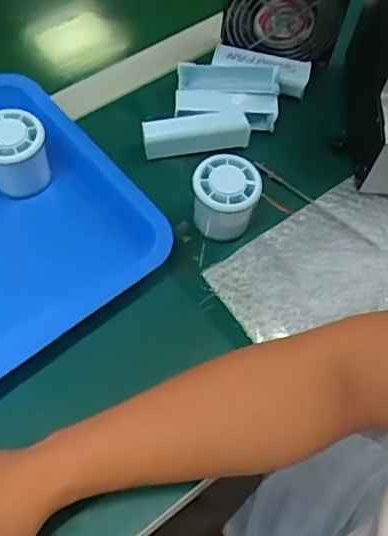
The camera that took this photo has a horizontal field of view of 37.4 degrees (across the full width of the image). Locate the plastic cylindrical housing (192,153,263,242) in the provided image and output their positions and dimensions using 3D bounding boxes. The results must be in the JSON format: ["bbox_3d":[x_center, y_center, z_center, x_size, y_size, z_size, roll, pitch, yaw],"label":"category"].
[{"bbox_3d":[0.027,-0.059,0.496,0.056,0.060,0.052,2,61,-3],"label":"plastic cylindrical housing"}]

